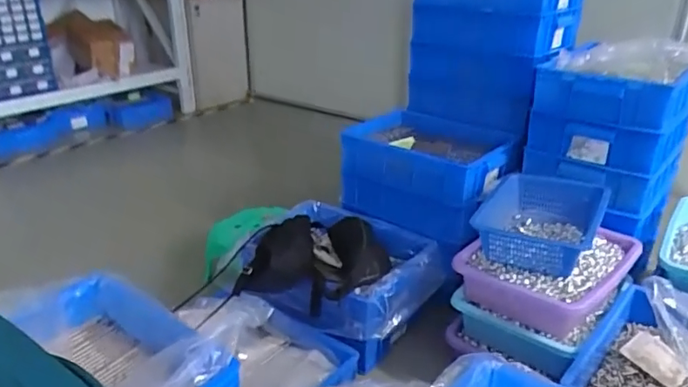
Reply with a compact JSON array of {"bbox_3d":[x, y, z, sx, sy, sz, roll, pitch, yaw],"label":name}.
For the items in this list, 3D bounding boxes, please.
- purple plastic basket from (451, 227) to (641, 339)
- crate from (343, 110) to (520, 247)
[{"bbox_3d":[0.447,0.156,1.176,0.288,0.121,0.327,22,33,39],"label":"purple plastic basket"},{"bbox_3d":[0.222,-0.054,1.493,0.472,0.237,0.294,19,31,34],"label":"crate"}]

